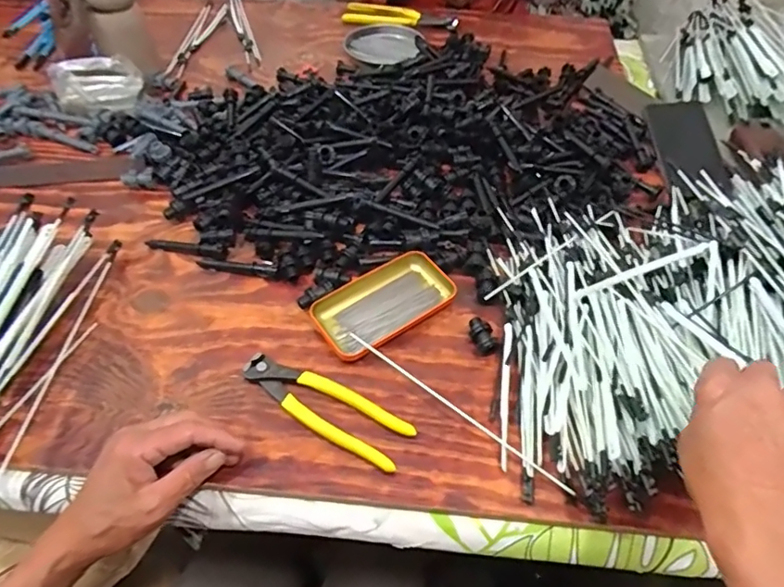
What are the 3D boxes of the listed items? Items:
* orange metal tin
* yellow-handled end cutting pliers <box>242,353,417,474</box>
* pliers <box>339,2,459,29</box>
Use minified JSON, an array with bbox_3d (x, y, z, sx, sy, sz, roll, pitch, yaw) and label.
[{"bbox_3d":[-0.006,0.009,0.553,0.144,0.019,0.079,-29,58,-23],"label":"orange metal tin"},{"bbox_3d":[-0.060,0.100,0.484,0.164,0.013,0.053,25,55,17],"label":"yellow-handled end cutting pliers"},{"bbox_3d":[0.015,-0.498,0.968,0.203,0.032,0.049,0,51,-2],"label":"pliers"}]

